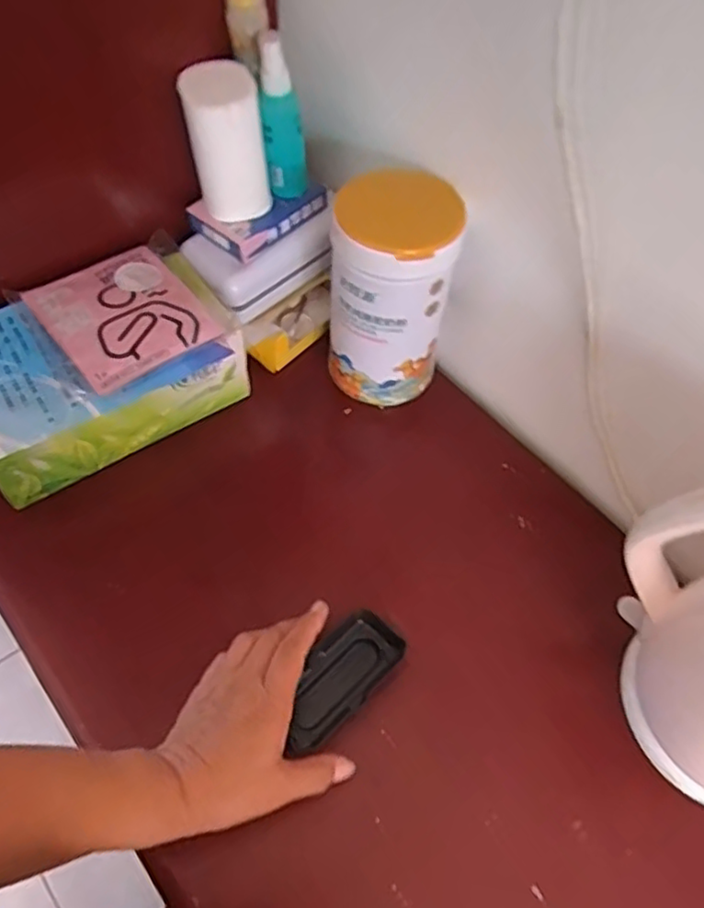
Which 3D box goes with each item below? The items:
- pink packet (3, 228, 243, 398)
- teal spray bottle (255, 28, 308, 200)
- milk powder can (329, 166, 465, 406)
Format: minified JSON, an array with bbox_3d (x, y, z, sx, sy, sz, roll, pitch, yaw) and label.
[{"bbox_3d":[-0.187,-0.122,0.555,0.144,0.018,0.130,-34,64,-22],"label":"pink packet"},{"bbox_3d":[-0.058,-0.280,0.562,0.036,0.123,0.035,1,57,-2],"label":"teal spray bottle"},{"bbox_3d":[0.032,-0.139,0.585,0.101,0.200,0.088,5,57,1],"label":"milk powder can"}]

